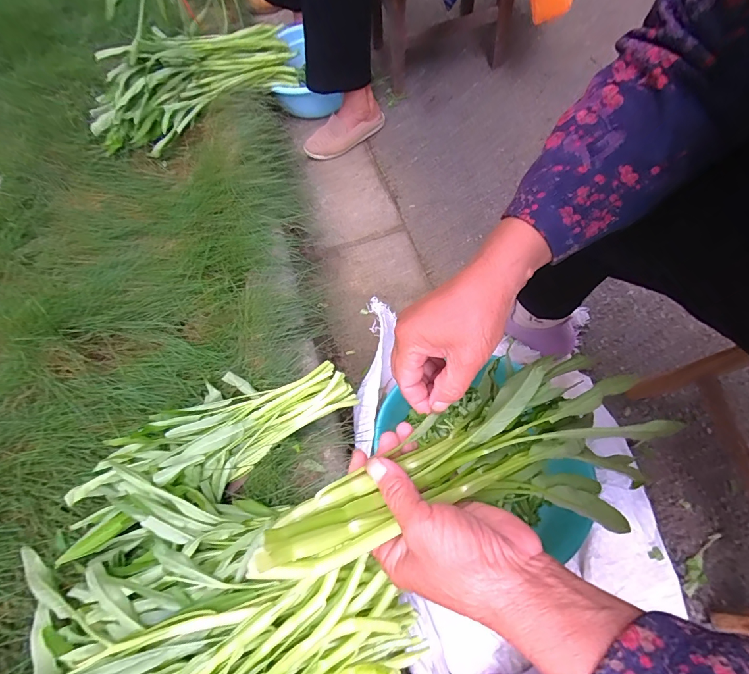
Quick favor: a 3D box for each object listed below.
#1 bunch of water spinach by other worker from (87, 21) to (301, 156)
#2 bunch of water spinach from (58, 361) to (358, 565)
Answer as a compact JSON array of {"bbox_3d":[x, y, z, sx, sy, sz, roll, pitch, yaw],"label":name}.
[{"bbox_3d":[-0.444,-0.620,0.945,0.530,0.188,0.202,-31,66,-8],"label":"bunch of water spinach by other worker"},{"bbox_3d":[-0.236,0.150,0.561,0.423,0.110,0.169,-22,63,-5],"label":"bunch of water spinach"}]

